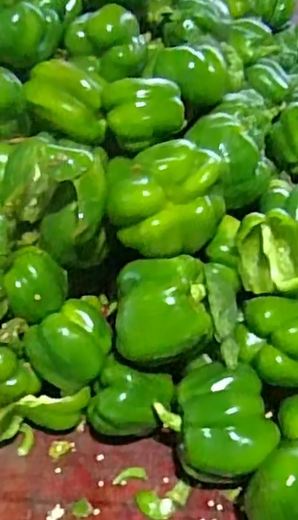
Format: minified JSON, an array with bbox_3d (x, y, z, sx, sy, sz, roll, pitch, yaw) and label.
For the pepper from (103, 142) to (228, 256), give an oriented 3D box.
[{"bbox_3d":[0.015,-0.052,0.546,0.100,0.077,0.080,7,48,4],"label":"pepper"}]

